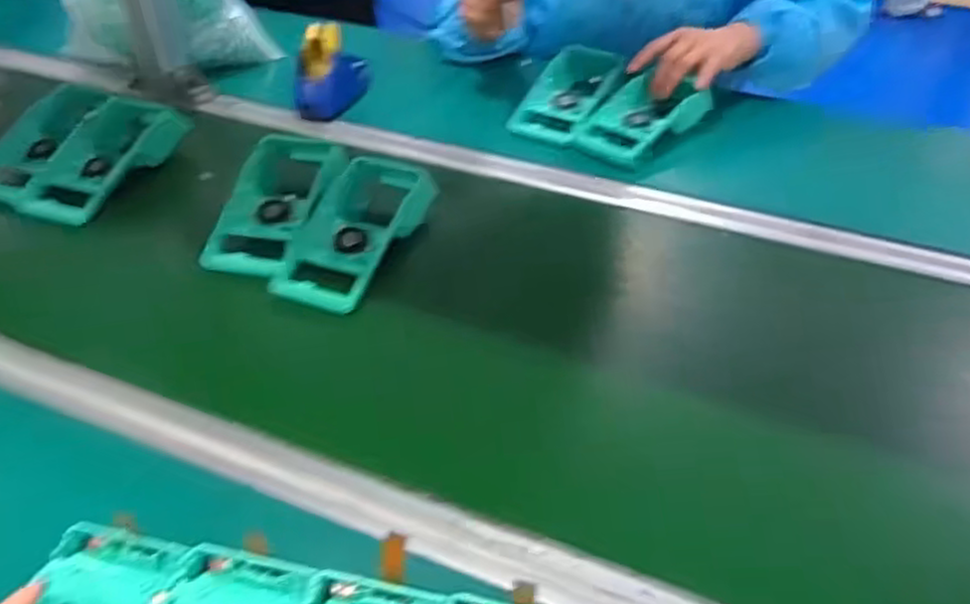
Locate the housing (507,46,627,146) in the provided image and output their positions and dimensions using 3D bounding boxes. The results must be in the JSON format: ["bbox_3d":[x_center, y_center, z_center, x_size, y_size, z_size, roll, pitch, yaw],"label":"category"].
[{"bbox_3d":[0.101,-0.262,0.892,0.103,0.052,0.179,18,45,18],"label":"housing"}]

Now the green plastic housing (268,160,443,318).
[{"bbox_3d":[-0.119,-0.070,0.672,0.094,0.046,0.178,12,43,13],"label":"green plastic housing"}]

